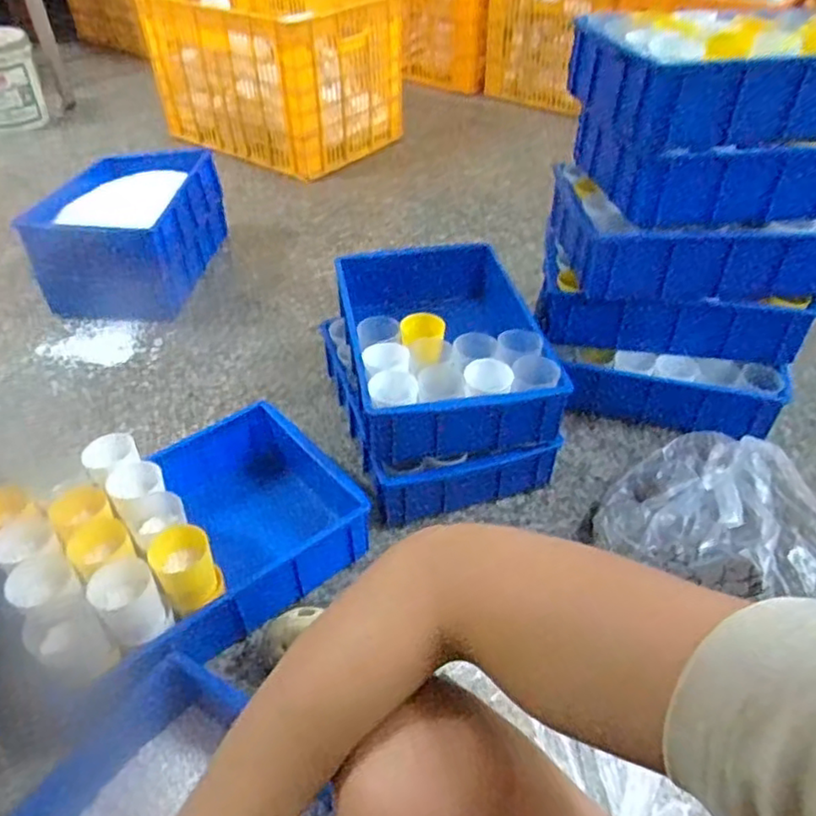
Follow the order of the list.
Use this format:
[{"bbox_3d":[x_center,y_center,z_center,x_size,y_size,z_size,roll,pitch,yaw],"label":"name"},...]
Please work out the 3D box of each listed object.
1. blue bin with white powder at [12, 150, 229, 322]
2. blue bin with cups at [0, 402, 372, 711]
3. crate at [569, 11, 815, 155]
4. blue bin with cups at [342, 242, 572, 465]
[{"bbox_3d":[-0.586,-0.379,1.366,0.293,0.198,0.396,1,43,2],"label":"blue bin with white powder"},{"bbox_3d":[-0.275,0.147,0.801,0.390,0.160,0.296,-28,49,-27],"label":"blue bin with cups"},{"bbox_3d":[0.463,-0.471,0.907,0.377,0.119,0.321,-15,45,-15],"label":"crate"},{"bbox_3d":[0.047,-0.093,0.943,0.261,0.104,0.359,-8,43,-8],"label":"blue bin with cups"}]

